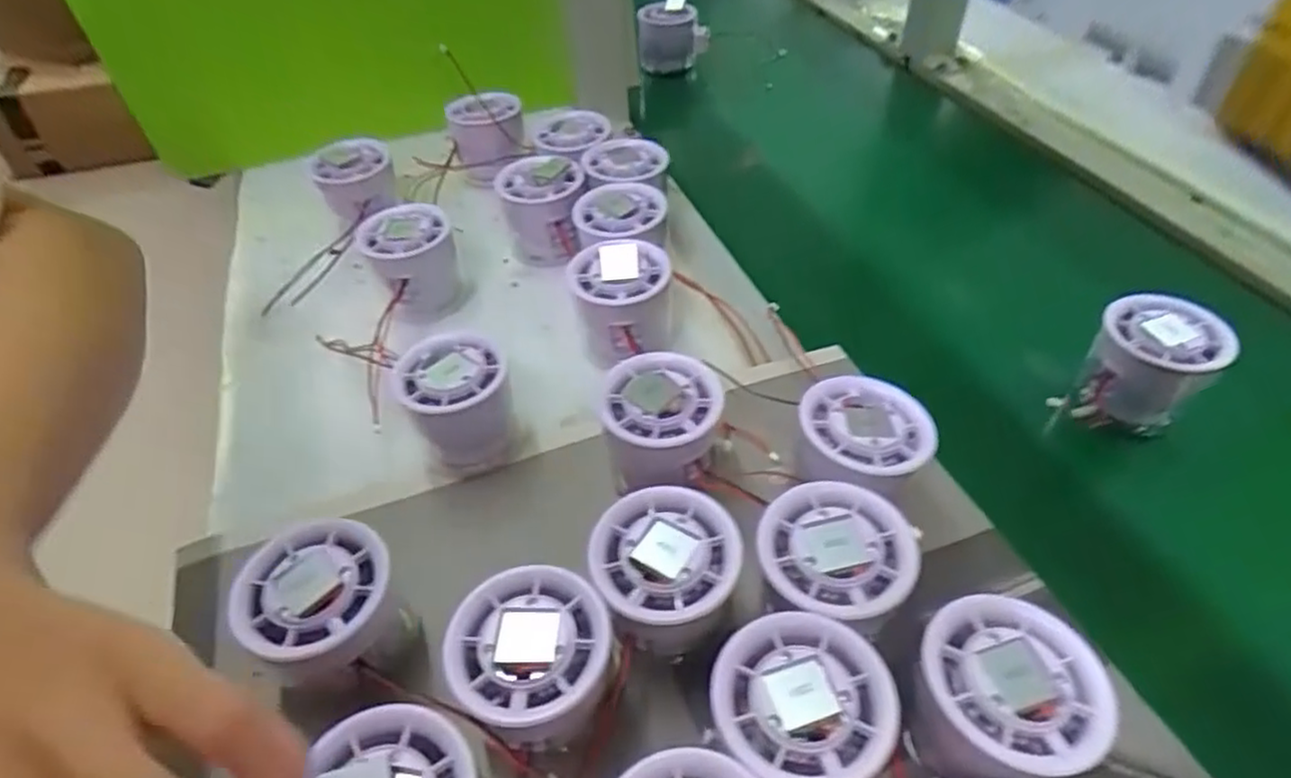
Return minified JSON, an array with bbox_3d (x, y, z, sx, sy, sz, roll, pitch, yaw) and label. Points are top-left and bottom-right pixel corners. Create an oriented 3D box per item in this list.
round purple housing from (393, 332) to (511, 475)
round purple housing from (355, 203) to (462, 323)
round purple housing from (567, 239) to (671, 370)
[{"bbox_3d":[-0.094,0.010,0.369,0.052,0.055,0.052,-1,45,1],"label":"round purple housing"},{"bbox_3d":[-0.146,-0.077,0.456,0.056,0.061,0.053,-17,47,-14],"label":"round purple housing"},{"bbox_3d":[-0.015,-0.050,0.414,0.057,0.059,0.057,1,45,3],"label":"round purple housing"}]

